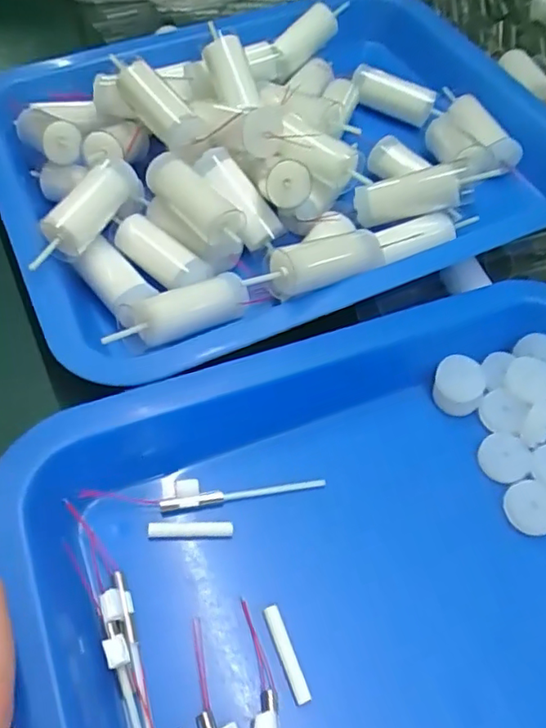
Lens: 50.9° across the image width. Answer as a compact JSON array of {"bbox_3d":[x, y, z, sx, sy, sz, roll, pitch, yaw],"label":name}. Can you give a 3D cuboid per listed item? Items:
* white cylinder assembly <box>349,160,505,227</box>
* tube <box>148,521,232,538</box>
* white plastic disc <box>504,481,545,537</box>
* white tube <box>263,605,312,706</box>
[{"bbox_3d":[0.073,-0.083,0.277,0.067,0.015,0.016,-12,53,13],"label":"white cylinder assembly"},{"bbox_3d":[-0.030,0.060,0.208,0.030,0.005,0.005,0,56,-8],"label":"tube"},{"bbox_3d":[0.103,0.057,0.228,0.021,0.004,0.020,0,54,0],"label":"white plastic disc"},{"bbox_3d":[0.005,0.096,0.190,0.006,0.007,0.030,-15,59,-17],"label":"white tube"}]

